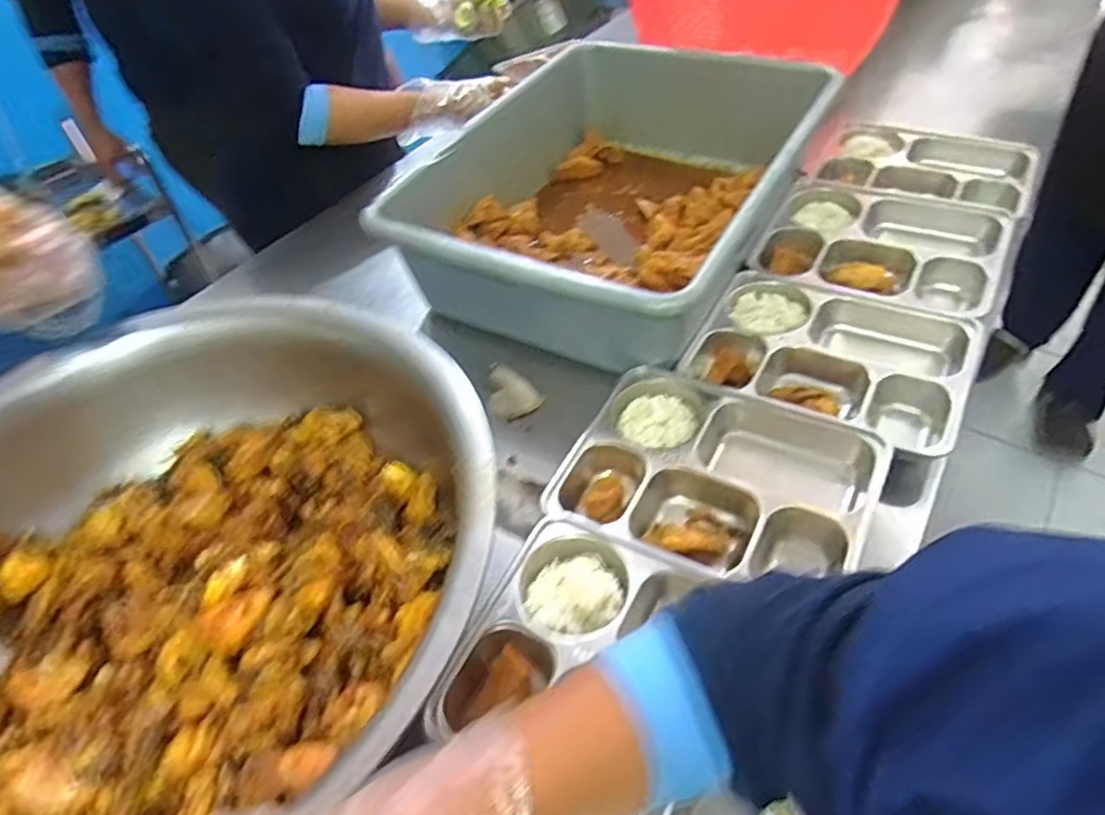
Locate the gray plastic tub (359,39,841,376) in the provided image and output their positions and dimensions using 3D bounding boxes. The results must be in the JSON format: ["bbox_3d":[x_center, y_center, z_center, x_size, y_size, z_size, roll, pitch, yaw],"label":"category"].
[{"bbox_3d":[0.115,-0.341,1.008,0.468,0.196,0.712,21,52,24],"label":"gray plastic tub"}]

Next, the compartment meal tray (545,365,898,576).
[{"bbox_3d":[0.158,0.073,0.674,0.306,0.044,0.226,20,52,23],"label":"compartment meal tray"}]

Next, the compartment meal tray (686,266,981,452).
[{"bbox_3d":[0.331,-0.061,0.788,0.282,0.053,0.240,25,52,23],"label":"compartment meal tray"}]

